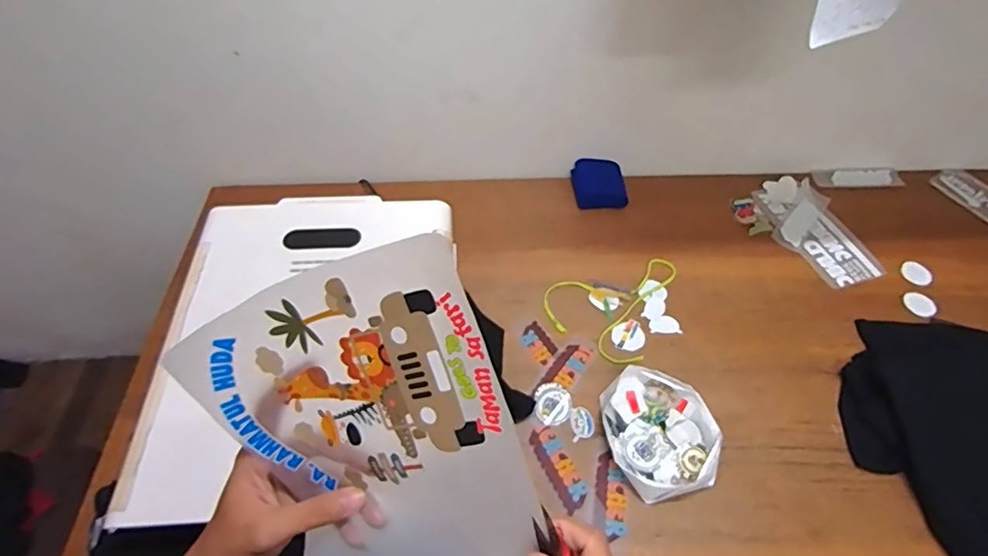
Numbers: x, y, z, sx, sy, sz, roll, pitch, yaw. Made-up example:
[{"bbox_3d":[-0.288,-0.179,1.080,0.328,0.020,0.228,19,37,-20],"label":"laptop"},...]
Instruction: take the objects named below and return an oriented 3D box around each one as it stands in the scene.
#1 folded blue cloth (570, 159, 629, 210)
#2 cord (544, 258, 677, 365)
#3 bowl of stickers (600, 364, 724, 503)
[{"bbox_3d":[0.229,-0.204,1.176,0.117,0.031,0.123,-1,52,-1],"label":"folded blue cloth"},{"bbox_3d":[0.212,0.032,1.023,0.201,0.009,0.261,22,55,16],"label":"cord"},{"bbox_3d":[0.259,0.237,0.859,0.159,0.042,0.201,-10,53,-8],"label":"bowl of stickers"}]

